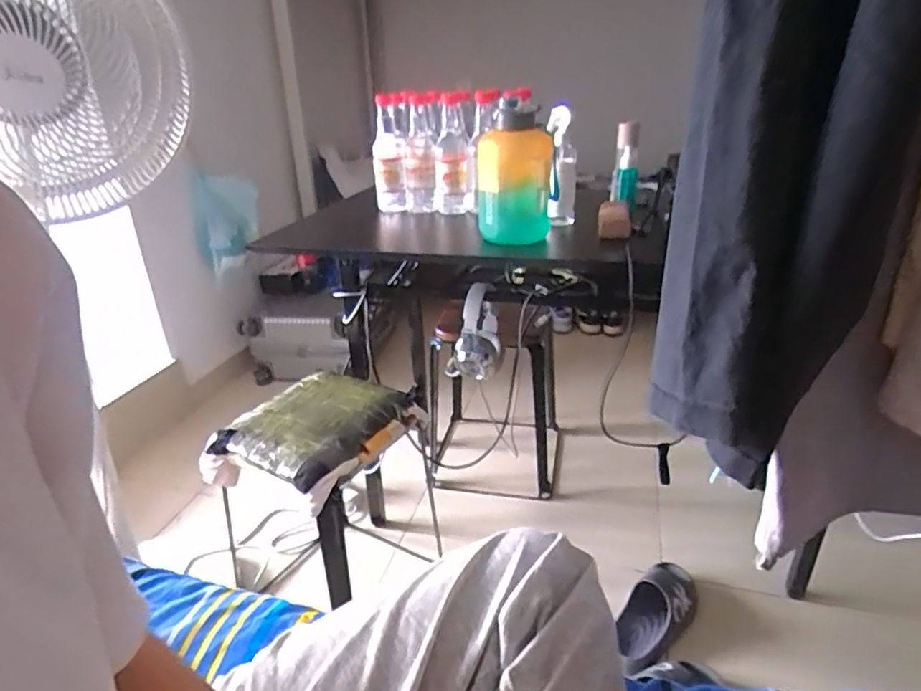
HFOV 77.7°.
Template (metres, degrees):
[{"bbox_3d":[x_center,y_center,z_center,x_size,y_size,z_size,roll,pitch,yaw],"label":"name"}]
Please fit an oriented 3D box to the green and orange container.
[{"bbox_3d":[0.090,-0.274,0.975,0.121,0.188,0.103,-1,25,3],"label":"green and orange container"}]

